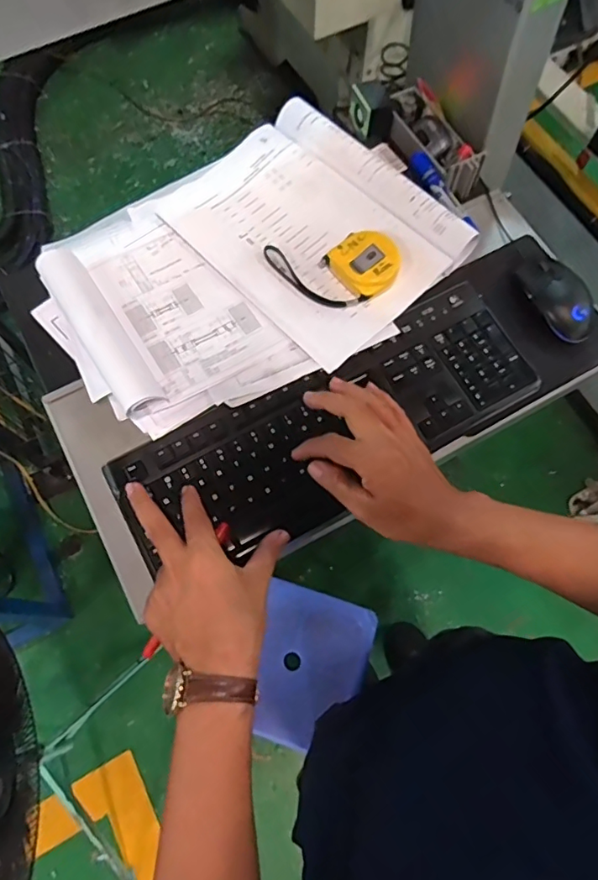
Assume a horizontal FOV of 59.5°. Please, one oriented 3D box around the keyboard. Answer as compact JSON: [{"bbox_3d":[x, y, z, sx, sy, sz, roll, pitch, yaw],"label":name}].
[{"bbox_3d":[0.034,-0.016,0.543,0.442,0.022,0.158,-26,71,-10],"label":"keyboard"}]

